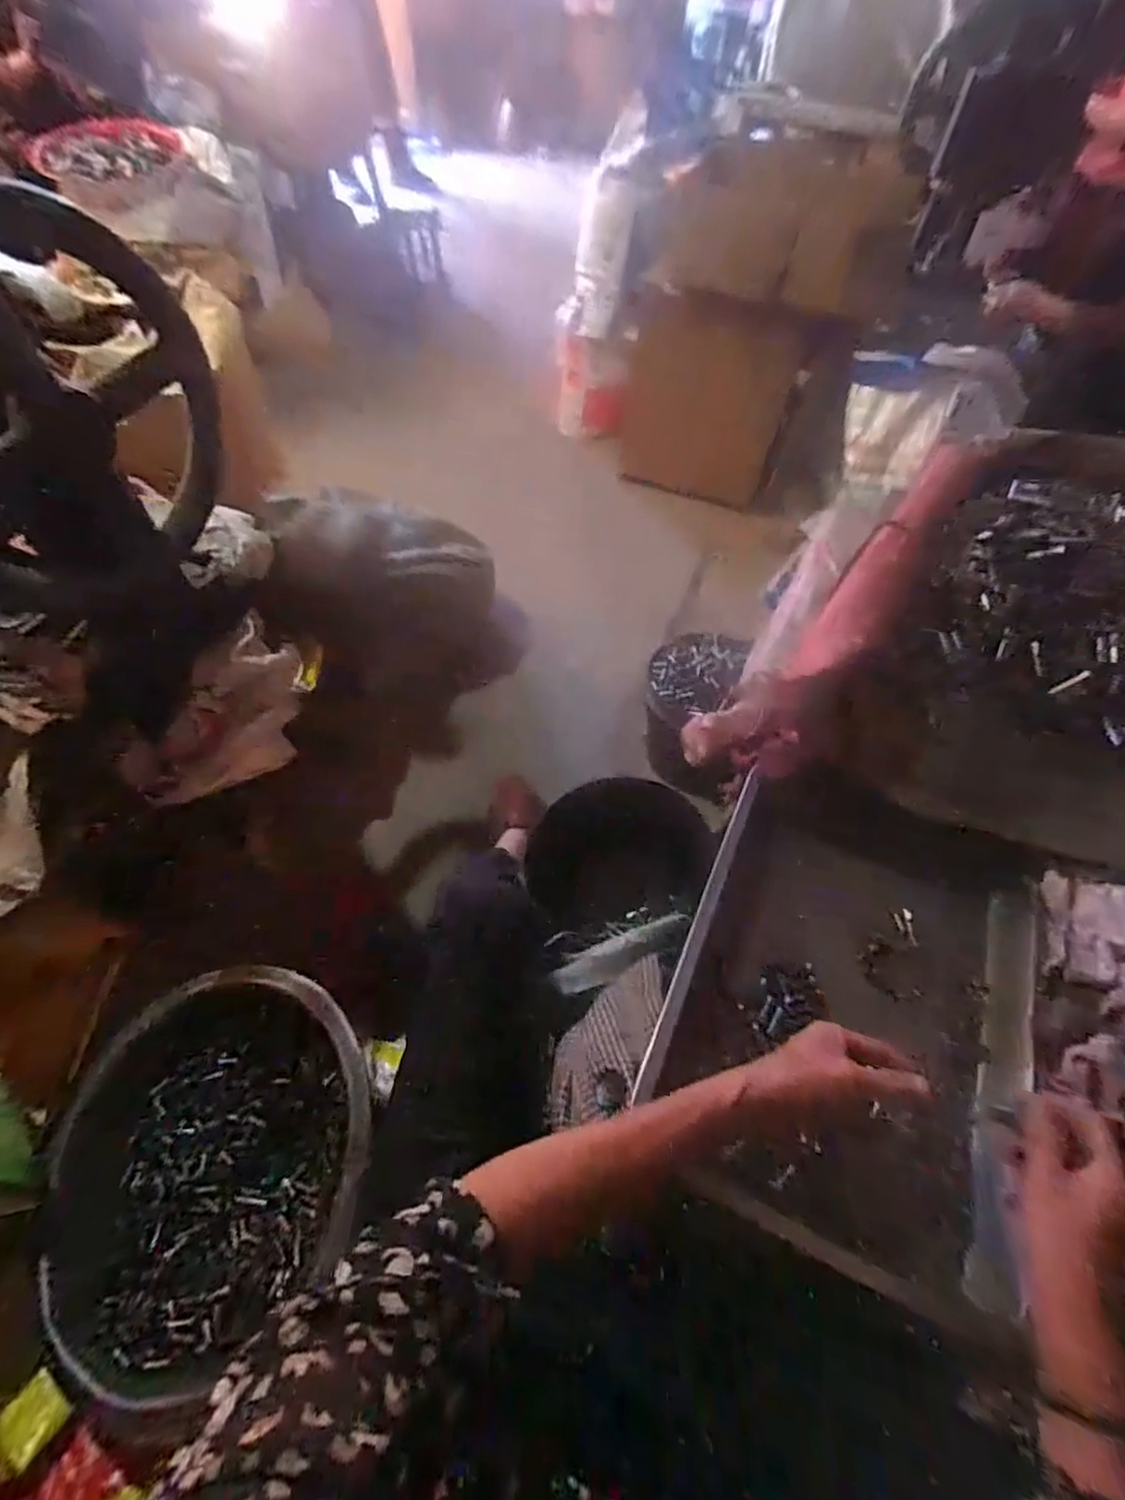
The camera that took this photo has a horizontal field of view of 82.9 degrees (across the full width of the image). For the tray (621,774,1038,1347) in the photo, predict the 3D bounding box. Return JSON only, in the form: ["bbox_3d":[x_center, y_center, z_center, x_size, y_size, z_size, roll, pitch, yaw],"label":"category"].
[{"bbox_3d":[0.250,0.197,0.550,0.280,0.073,0.333,21,57,15],"label":"tray"}]

